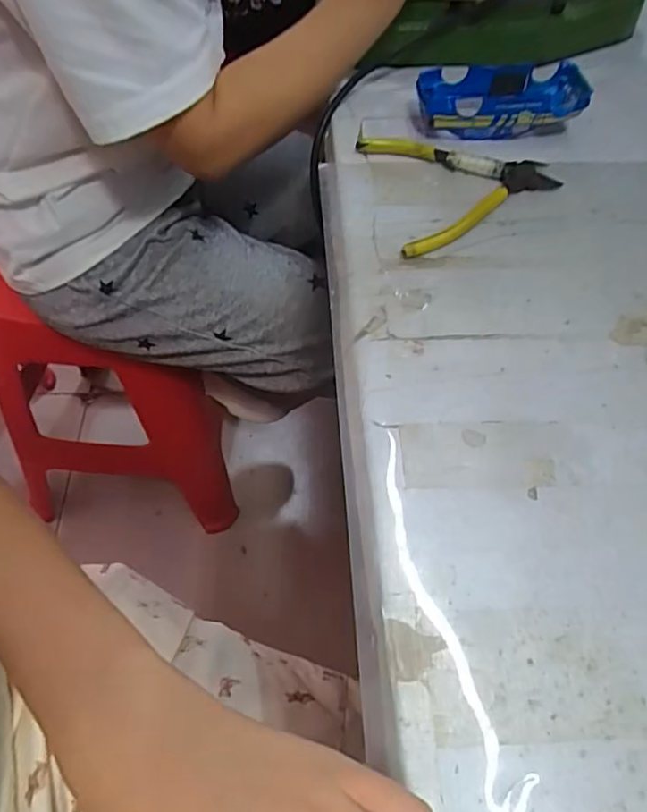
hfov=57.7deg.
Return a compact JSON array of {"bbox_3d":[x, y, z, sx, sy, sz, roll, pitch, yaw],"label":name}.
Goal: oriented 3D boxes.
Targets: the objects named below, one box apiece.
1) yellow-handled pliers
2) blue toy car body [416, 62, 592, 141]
[{"bbox_3d":[0.108,-0.171,0.446,0.139,0.010,0.131,-8,55,-9],"label":"yellow-handled pliers"},{"bbox_3d":[0.149,-0.253,0.487,0.133,0.034,0.065,-7,55,-7],"label":"blue toy car body"}]

